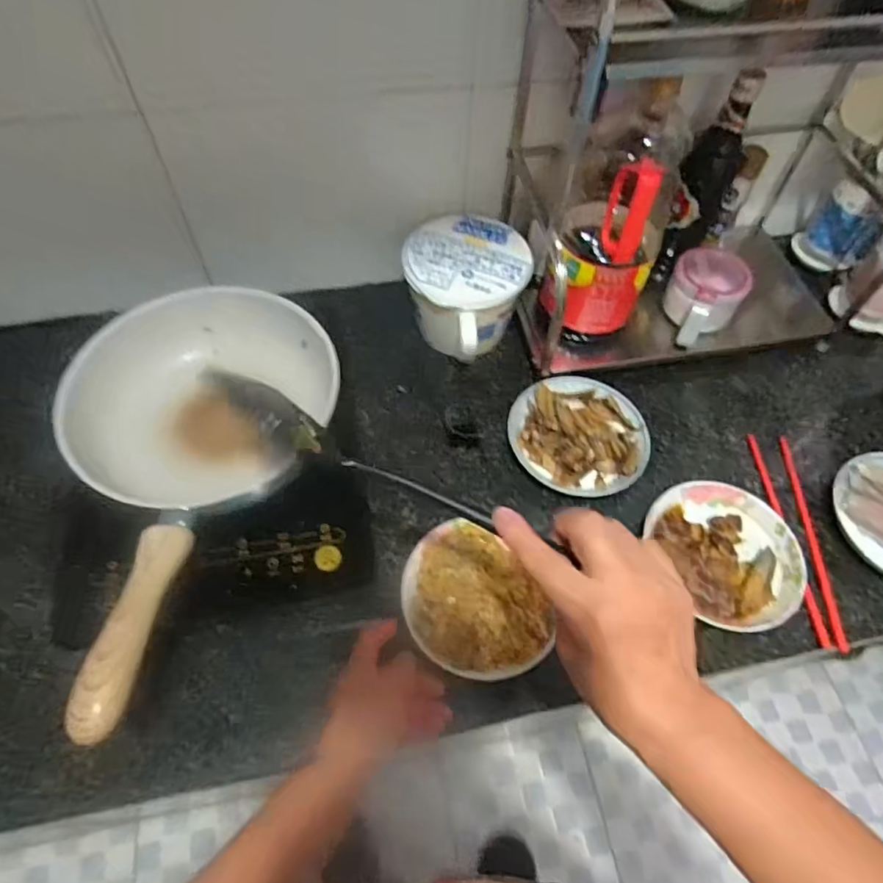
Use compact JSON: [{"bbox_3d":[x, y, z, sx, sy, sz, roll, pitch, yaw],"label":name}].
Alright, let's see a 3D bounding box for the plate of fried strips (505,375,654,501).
[{"bbox_3d":[0.155,-0.011,0.655,0.147,0.037,0.146,1,58,-1],"label":"plate of fried strips"}]

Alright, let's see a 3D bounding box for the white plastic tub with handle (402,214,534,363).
[{"bbox_3d":[0.026,-0.186,0.702,0.146,0.113,0.143,1,58,-1],"label":"white plastic tub with handle"}]

